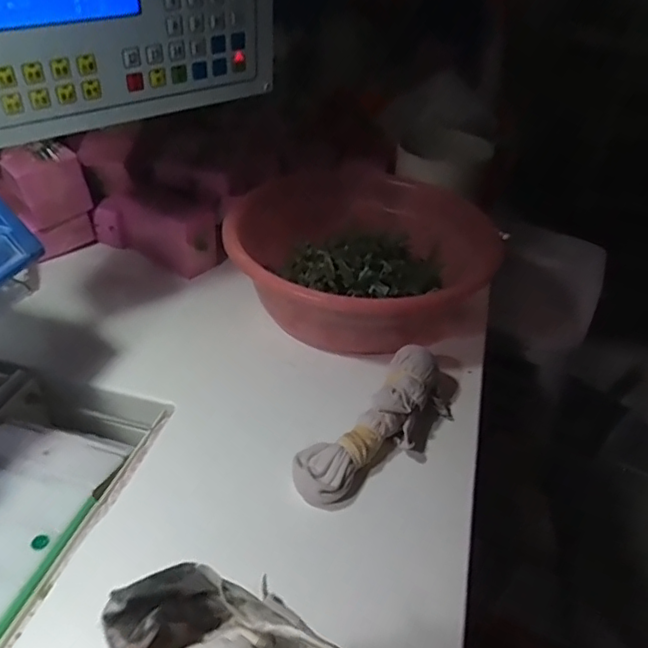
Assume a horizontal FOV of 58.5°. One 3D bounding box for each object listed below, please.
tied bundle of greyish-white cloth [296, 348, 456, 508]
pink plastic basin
[{"bbox_3d":[0.044,0.079,0.457,0.056,0.043,0.166,28,45,32],"label":"tied bundle of greyish-white cloth"},{"bbox_3d":[0.032,-0.069,0.603,0.254,0.090,0.250,0,36,0],"label":"pink plastic basin"}]

